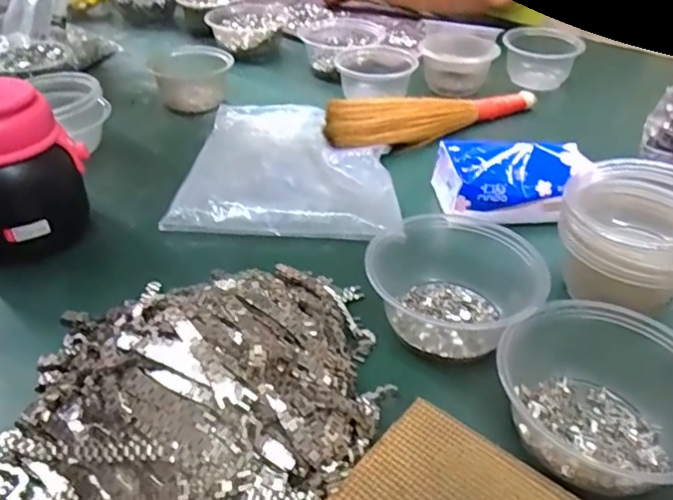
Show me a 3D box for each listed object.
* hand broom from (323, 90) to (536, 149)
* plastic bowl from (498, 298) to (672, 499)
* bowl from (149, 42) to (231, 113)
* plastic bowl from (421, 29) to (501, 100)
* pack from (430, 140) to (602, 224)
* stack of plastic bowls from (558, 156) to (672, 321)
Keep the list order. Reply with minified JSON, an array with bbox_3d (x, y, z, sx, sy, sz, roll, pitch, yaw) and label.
[{"bbox_3d":[0.132,-0.178,0.723,0.317,0.063,0.061,-19,43,-21],"label":"hand broom"},{"bbox_3d":[0.175,0.097,0.373,0.124,0.057,0.121,0,39,0],"label":"plastic bowl"},{"bbox_3d":[-0.196,-0.240,0.768,0.109,0.075,0.092,-13,41,-15],"label":"bowl"},{"bbox_3d":[0.181,-0.282,0.835,0.107,0.057,0.090,3,39,5],"label":"plastic bowl"},{"bbox_3d":[0.176,-0.069,0.575,0.149,0.066,0.079,6,40,8],"label":"pack"},{"bbox_3d":[0.241,-0.007,0.468,0.119,0.103,0.110,13,41,16],"label":"stack of plastic bowls"}]

